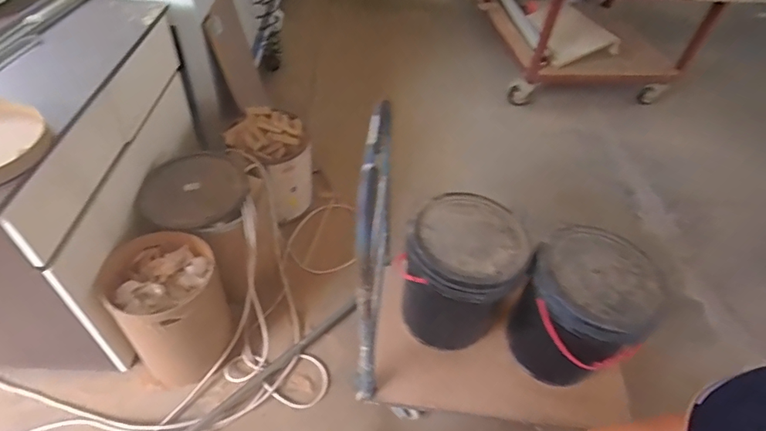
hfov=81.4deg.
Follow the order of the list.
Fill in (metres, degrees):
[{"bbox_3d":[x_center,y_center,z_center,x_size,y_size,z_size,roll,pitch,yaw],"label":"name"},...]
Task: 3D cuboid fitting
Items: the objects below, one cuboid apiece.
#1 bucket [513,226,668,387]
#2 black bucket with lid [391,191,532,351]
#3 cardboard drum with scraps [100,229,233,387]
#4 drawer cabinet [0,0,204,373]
[{"bbox_3d":[0.532,0.268,1.252,0.296,0.370,0.304,4,46,-4],"label":"bucket"},{"bbox_3d":[0.207,0.177,1.288,0.296,0.377,0.294,4,46,-4],"label":"black bucket with lid"},{"bbox_3d":[-0.643,0.275,1.374,0.281,0.393,0.309,-27,55,-29],"label":"cardboard drum with scraps"},{"bbox_3d":[-1.015,-0.118,1.360,0.592,0.790,0.898,5,46,-3],"label":"drawer cabinet"}]

